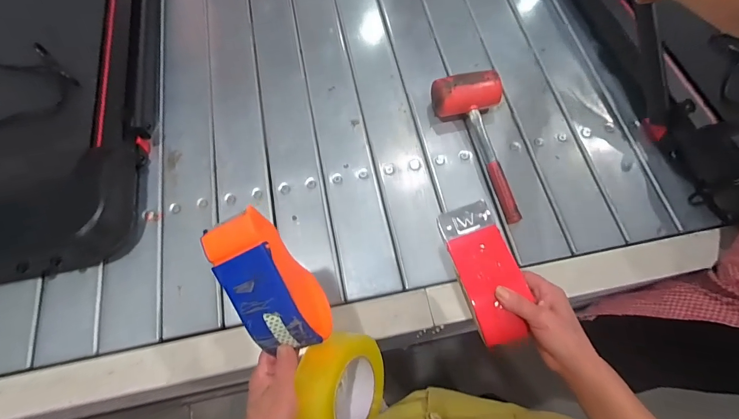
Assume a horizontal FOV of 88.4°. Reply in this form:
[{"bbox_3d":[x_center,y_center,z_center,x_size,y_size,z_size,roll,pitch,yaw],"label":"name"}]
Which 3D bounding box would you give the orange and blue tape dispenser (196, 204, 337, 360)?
[{"bbox_3d":[-0.098,0.075,0.389,0.066,0.080,0.149,-28,92,9],"label":"orange and blue tape dispenser"}]

